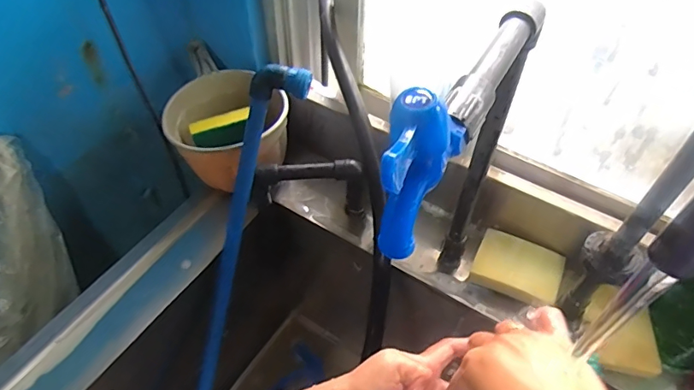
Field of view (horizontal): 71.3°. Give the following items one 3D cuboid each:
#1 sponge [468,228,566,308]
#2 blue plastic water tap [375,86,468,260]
[{"bbox_3d":[0.217,0.091,0.610,0.102,0.024,0.079,23,54,17],"label":"sponge"},{"bbox_3d":[0.040,-0.017,0.252,0.034,0.075,0.070,15,52,11],"label":"blue plastic water tap"}]

